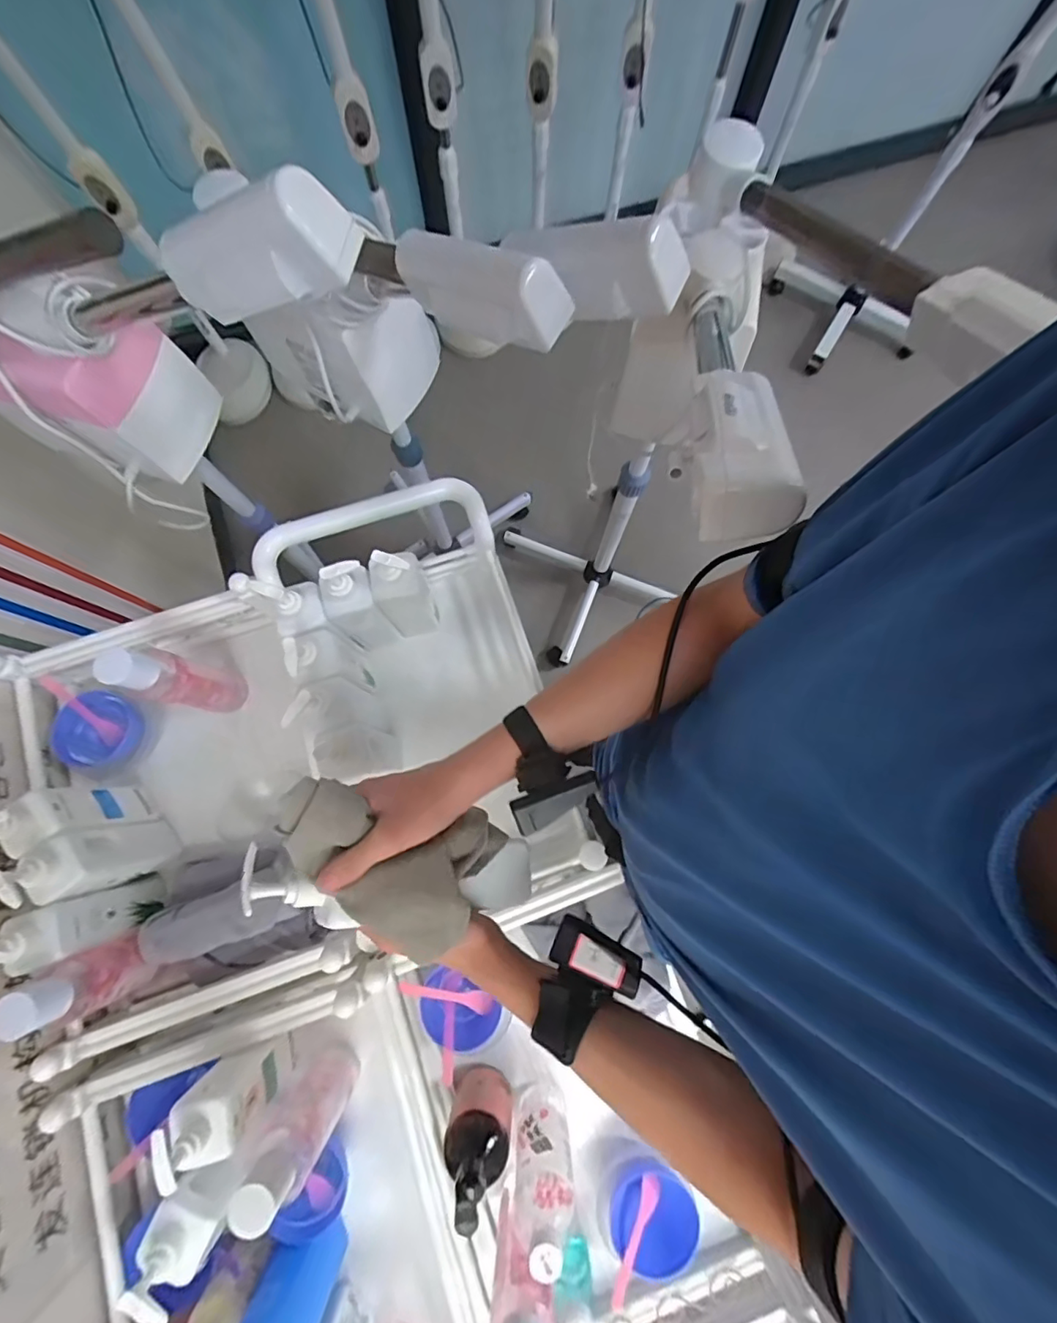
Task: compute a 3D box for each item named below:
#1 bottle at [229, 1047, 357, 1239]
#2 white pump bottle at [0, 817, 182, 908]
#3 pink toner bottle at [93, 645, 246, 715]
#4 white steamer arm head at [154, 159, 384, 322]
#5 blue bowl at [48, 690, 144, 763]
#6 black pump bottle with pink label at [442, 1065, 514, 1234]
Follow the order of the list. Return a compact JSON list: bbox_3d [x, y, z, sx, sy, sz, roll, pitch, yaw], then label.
[{"bbox_3d":[-0.244,0.499,0.577,0.070,0.222,0.051,31,79,5],"label":"bottle"},{"bbox_3d":[-0.506,0.232,0.630,0.054,0.223,0.067,-33,80,-8],"label":"white pump bottle"},{"bbox_3d":[-0.442,0.028,0.687,0.054,0.234,0.064,17,78,3],"label":"pink toner bottle"},{"bbox_3d":[-0.198,-0.289,0.380,0.173,0.073,0.043,3,76,27],"label":"white steamer arm head"},{"bbox_3d":[-0.577,0.093,0.731,0.085,0.065,0.099,17,78,3],"label":"blue bowl"},{"bbox_3d":[-0.055,0.522,0.581,0.071,0.190,0.065,14,78,2],"label":"black pump bottle with pink label"}]

